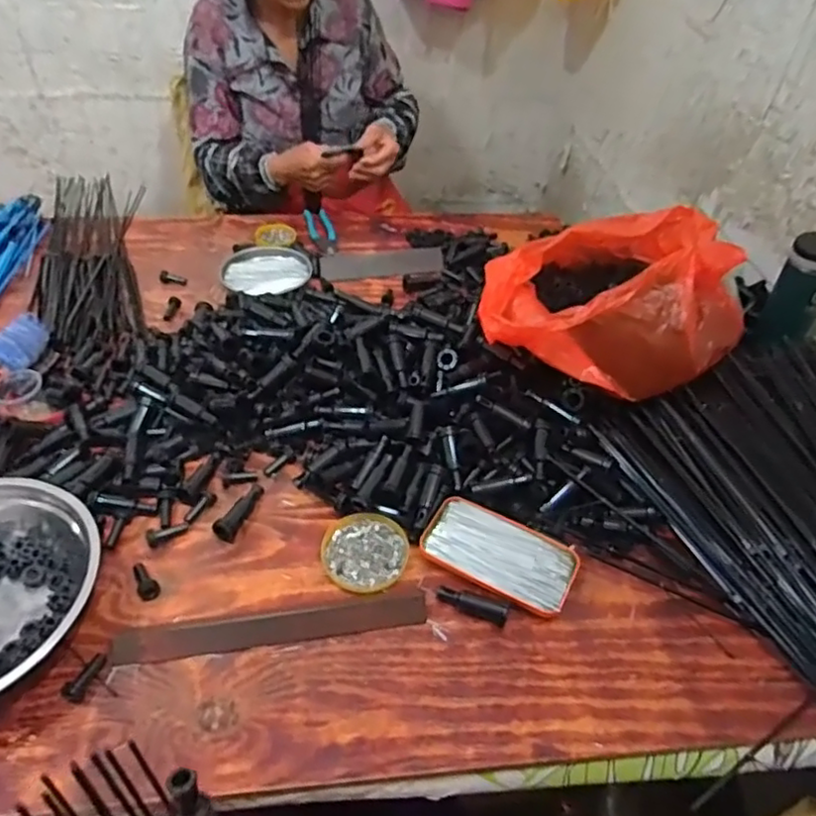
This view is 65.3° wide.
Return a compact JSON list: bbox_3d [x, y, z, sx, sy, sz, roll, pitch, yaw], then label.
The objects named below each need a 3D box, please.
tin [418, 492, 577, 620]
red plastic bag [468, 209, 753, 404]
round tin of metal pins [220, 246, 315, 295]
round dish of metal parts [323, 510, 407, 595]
[{"bbox_3d":[0.088,0.141,0.616,0.144,0.015,0.084,24,46,21],"label":"tin"},{"bbox_3d":[0.242,-0.149,0.770,0.295,0.120,0.249,5,44,1],"label":"red plastic bag"},{"bbox_3d":[-0.215,-0.212,0.977,0.126,0.017,0.114,13,43,10],"label":"round tin of metal pins"},{"bbox_3d":[-0.041,0.139,0.619,0.080,0.009,0.080,2,43,-2],"label":"round dish of metal parts"}]

